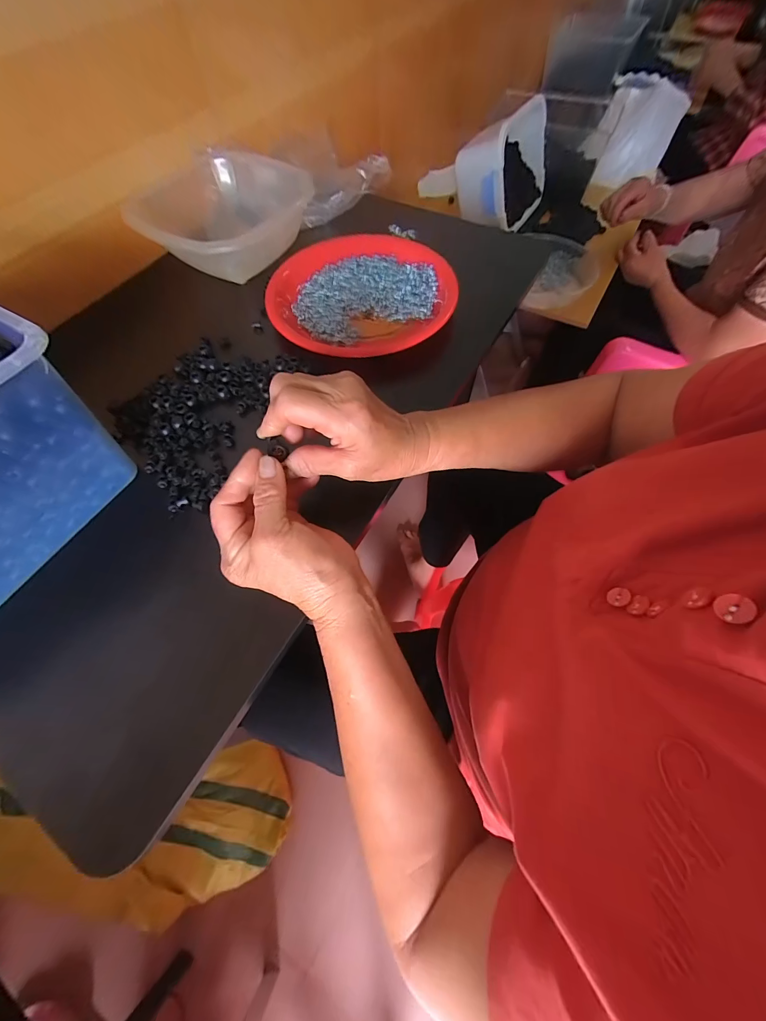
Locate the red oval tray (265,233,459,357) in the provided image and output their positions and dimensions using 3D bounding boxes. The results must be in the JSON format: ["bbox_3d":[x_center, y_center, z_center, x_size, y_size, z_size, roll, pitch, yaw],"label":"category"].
[{"bbox_3d":[-0.023,-0.270,0.424,0.217,0.034,0.210,-4,64,0],"label":"red oval tray"}]

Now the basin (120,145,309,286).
[{"bbox_3d":[-0.202,-0.383,0.454,0.185,0.064,0.199,-1,64,1],"label":"basin"}]

